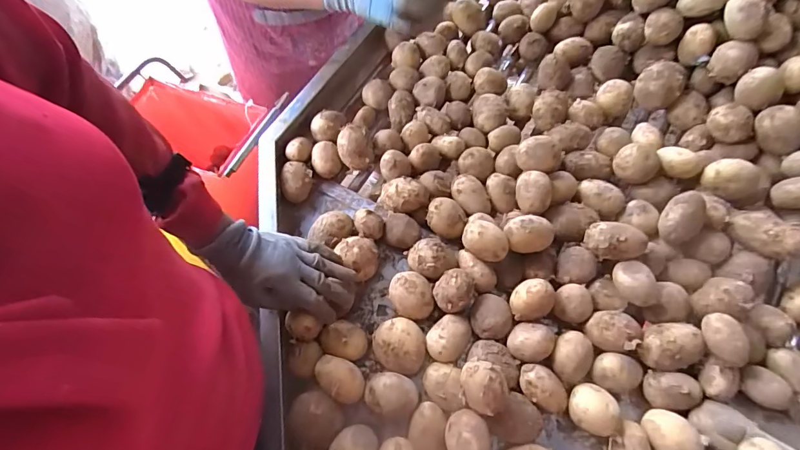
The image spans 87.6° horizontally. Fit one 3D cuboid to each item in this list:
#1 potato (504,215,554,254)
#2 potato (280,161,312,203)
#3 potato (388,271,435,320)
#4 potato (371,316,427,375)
[{"bbox_3d":[0.168,0.013,0.544,0.058,0.046,0.039,-14,61,-6],"label":"potato"},{"bbox_3d":[-0.159,-0.064,0.646,0.045,0.038,0.060,-2,60,1],"label":"potato"},{"bbox_3d":[0.015,0.097,0.560,0.055,0.051,0.062,-11,61,-4],"label":"potato"},{"bbox_3d":[-0.001,0.156,0.535,0.065,0.044,0.063,-1,61,2],"label":"potato"}]

